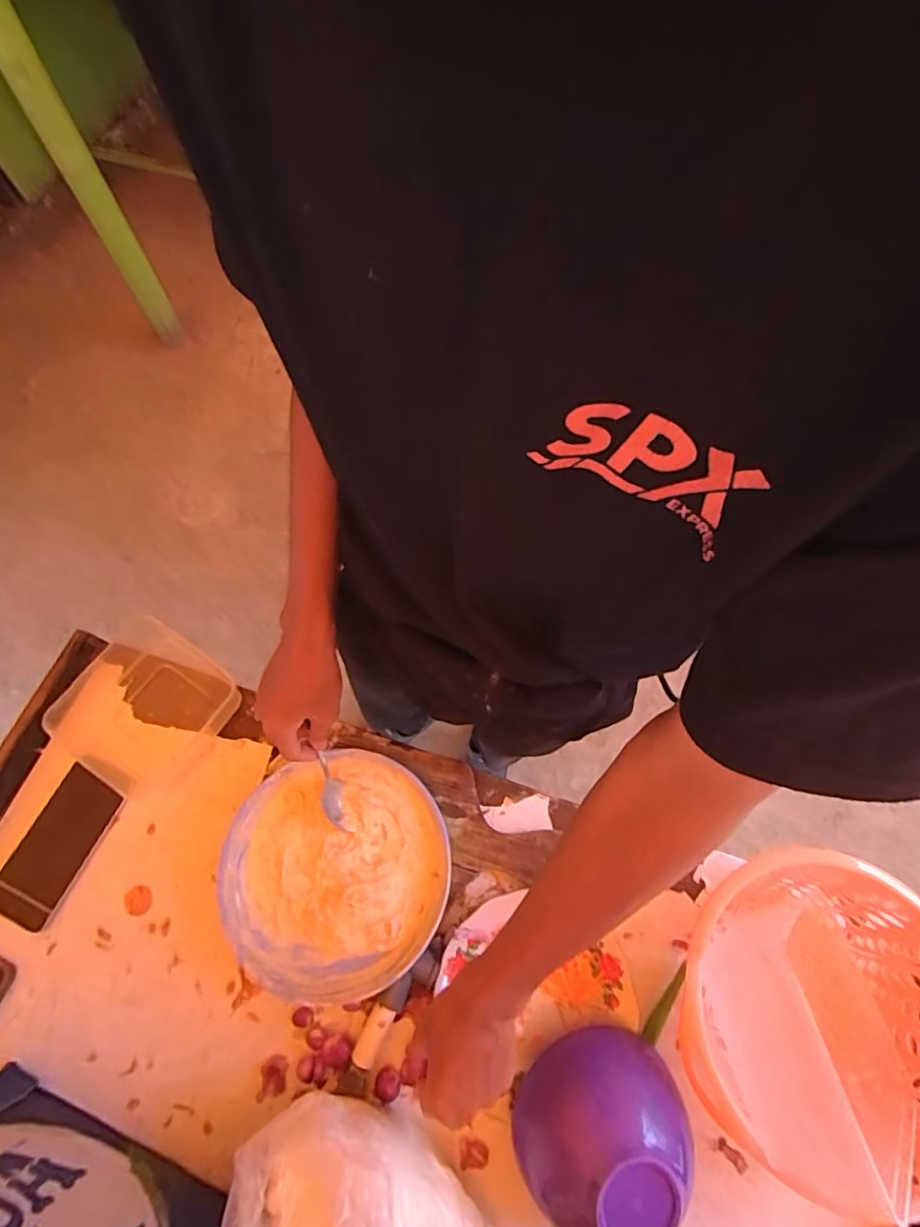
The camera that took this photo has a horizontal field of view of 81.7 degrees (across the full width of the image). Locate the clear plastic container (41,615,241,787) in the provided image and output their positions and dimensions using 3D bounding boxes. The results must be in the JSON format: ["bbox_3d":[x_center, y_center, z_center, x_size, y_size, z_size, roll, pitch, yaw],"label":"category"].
[{"bbox_3d":[-0.364,0.105,0.610,0.179,0.054,0.165,30,71,14],"label":"clear plastic container"}]

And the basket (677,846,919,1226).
[{"bbox_3d":[0.317,0.344,0.473,0.226,0.093,0.243,0,68,1],"label":"basket"}]

